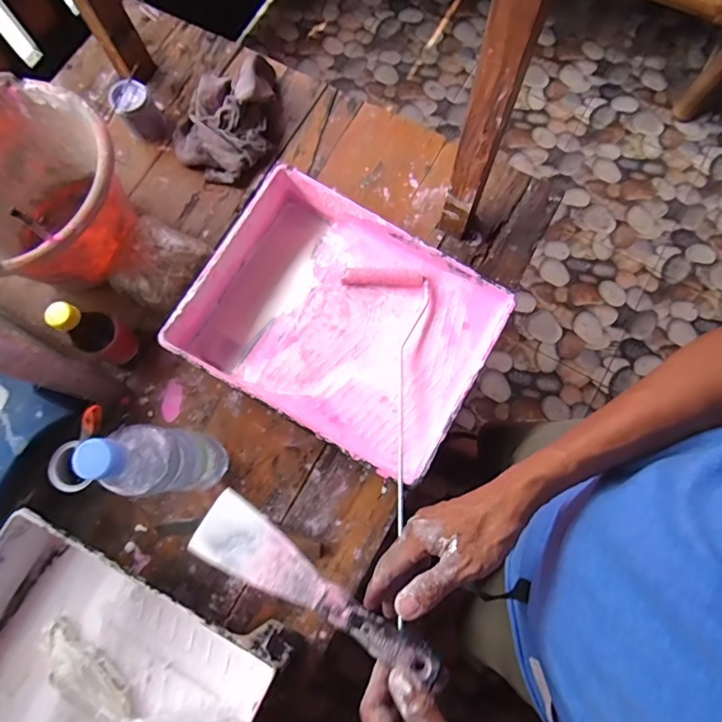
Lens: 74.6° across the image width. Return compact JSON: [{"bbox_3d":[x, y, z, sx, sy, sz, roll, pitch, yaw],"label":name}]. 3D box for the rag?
[{"bbox_3d":[-0.194,-0.364,0.698,0.138,0.080,0.181,30,78,8],"label":"rag"}]

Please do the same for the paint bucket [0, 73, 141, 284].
[{"bbox_3d":[-0.404,-0.193,0.621,0.232,0.183,0.231,0,76,1],"label":"paint bucket"}]

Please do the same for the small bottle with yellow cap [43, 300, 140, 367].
[{"bbox_3d":[-0.321,-0.032,0.583,0.044,0.143,0.052,26,78,7],"label":"small bottle with yellow cap"}]

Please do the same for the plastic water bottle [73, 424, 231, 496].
[{"bbox_3d":[-0.197,0.103,0.493,0.055,0.245,0.064,-9,76,-1],"label":"plastic water bottle"}]

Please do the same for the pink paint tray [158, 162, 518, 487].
[{"bbox_3d":[-0.022,-0.048,0.611,0.350,0.082,0.272,29,78,8],"label":"pink paint tray"}]

